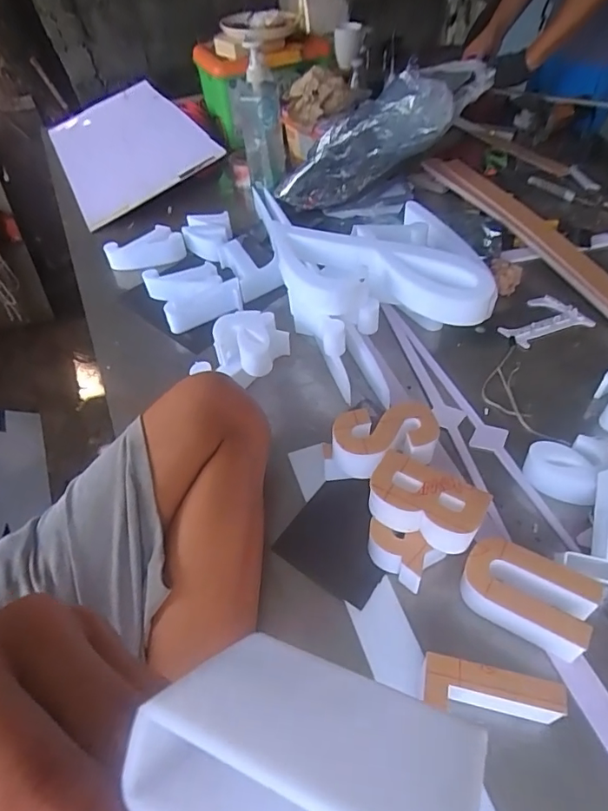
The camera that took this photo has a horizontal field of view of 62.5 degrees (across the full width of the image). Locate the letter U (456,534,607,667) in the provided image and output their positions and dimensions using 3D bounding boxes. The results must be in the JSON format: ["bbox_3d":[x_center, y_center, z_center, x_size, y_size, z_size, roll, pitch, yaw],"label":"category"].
[{"bbox_3d":[0.205,0.175,0.466,0.109,0.043,0.067,25,55,24],"label":"letter U"}]

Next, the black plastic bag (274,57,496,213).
[{"bbox_3d":[0.138,-0.489,0.918,0.395,0.131,0.121,-21,39,35],"label":"black plastic bag"}]

